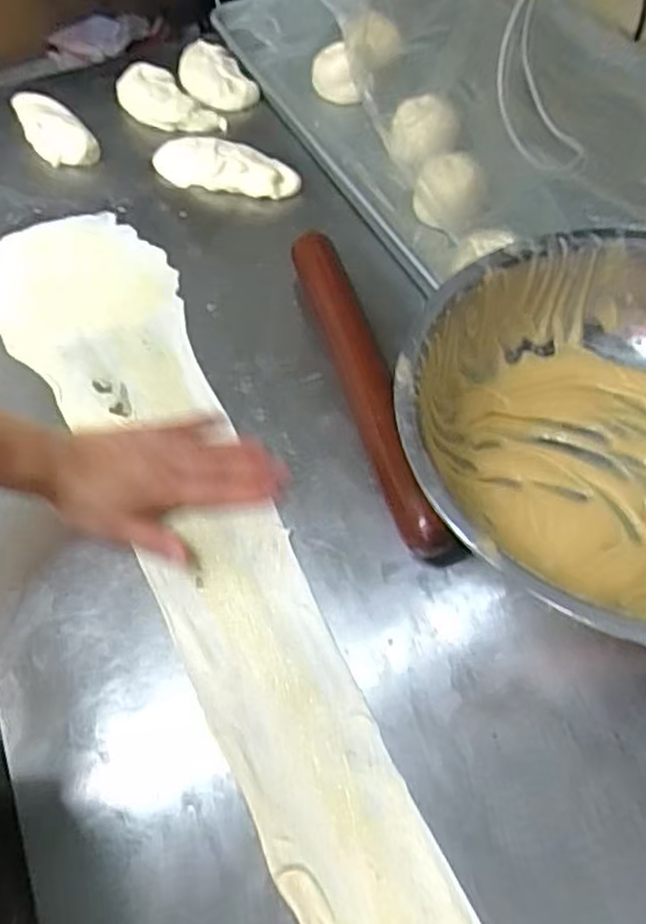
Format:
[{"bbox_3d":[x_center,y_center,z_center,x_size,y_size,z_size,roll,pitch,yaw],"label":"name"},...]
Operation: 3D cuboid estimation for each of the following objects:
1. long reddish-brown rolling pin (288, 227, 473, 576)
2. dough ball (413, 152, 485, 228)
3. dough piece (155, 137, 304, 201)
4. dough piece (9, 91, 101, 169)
[{"bbox_3d":[0.032,-0.076,0.554,0.041,0.036,0.340,-15,57,-6],"label":"long reddish-brown rolling pin"},{"bbox_3d":[0.119,-0.257,0.660,0.063,0.048,0.060,-2,56,3],"label":"dough ball"},{"bbox_3d":[-0.104,-0.307,0.716,0.155,0.026,0.052,24,61,18],"label":"dough piece"},{"bbox_3d":[-0.306,-0.379,0.779,0.060,0.023,0.152,-29,59,-15],"label":"dough piece"}]

